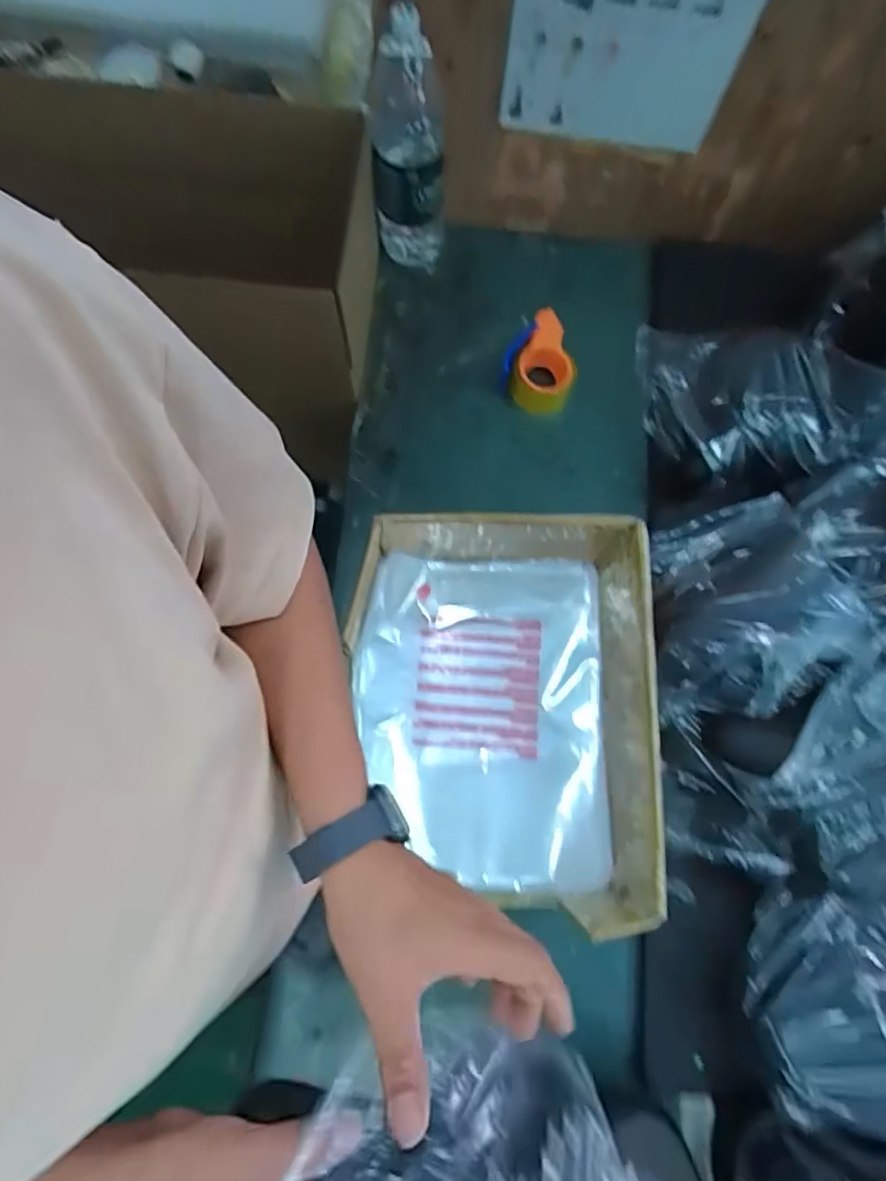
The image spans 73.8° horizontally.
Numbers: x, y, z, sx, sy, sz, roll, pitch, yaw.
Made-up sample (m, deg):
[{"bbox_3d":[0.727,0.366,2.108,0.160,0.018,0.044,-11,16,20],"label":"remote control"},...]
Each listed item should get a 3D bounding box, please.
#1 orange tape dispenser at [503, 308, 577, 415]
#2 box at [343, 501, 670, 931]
[{"bbox_3d":[0.153,-0.355,0.909,0.111,0.073,0.142,17,75,3],"label":"orange tape dispenser"},{"bbox_3d":[0.060,0.131,0.690,0.307,0.214,0.395,4,74,0],"label":"box"}]

